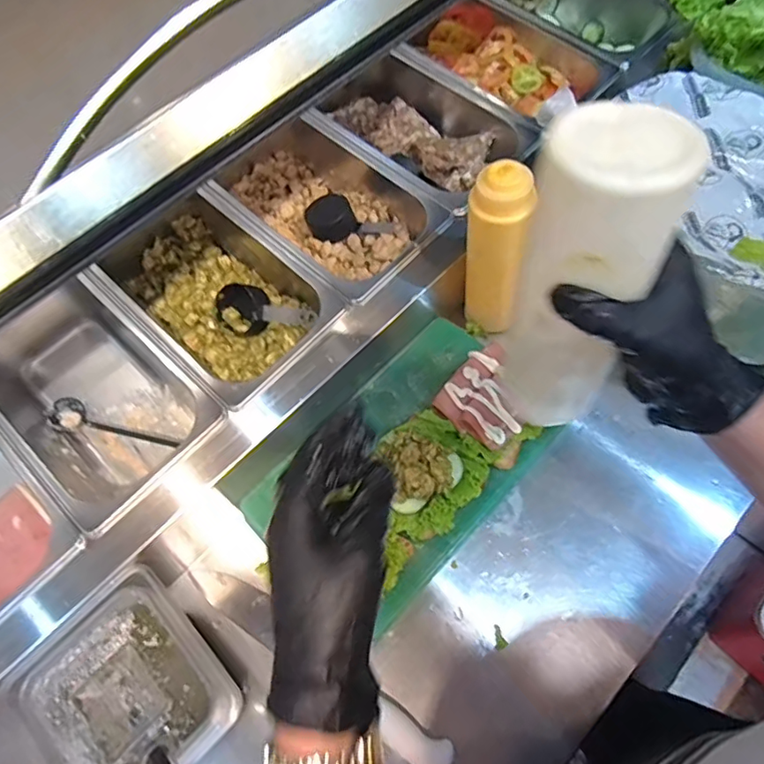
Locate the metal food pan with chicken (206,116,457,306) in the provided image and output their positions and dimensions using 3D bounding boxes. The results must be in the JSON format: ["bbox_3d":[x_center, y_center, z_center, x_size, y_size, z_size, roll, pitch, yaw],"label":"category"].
[{"bbox_3d":[-0.073,-0.220,0.705,0.297,0.090,0.178,39,73,24],"label":"metal food pan with chicken"}]

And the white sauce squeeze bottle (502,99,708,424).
[{"bbox_3d":[0.123,-0.051,0.349,0.074,0.225,0.062,3,50,4],"label":"white sauce squeeze bottle"}]

